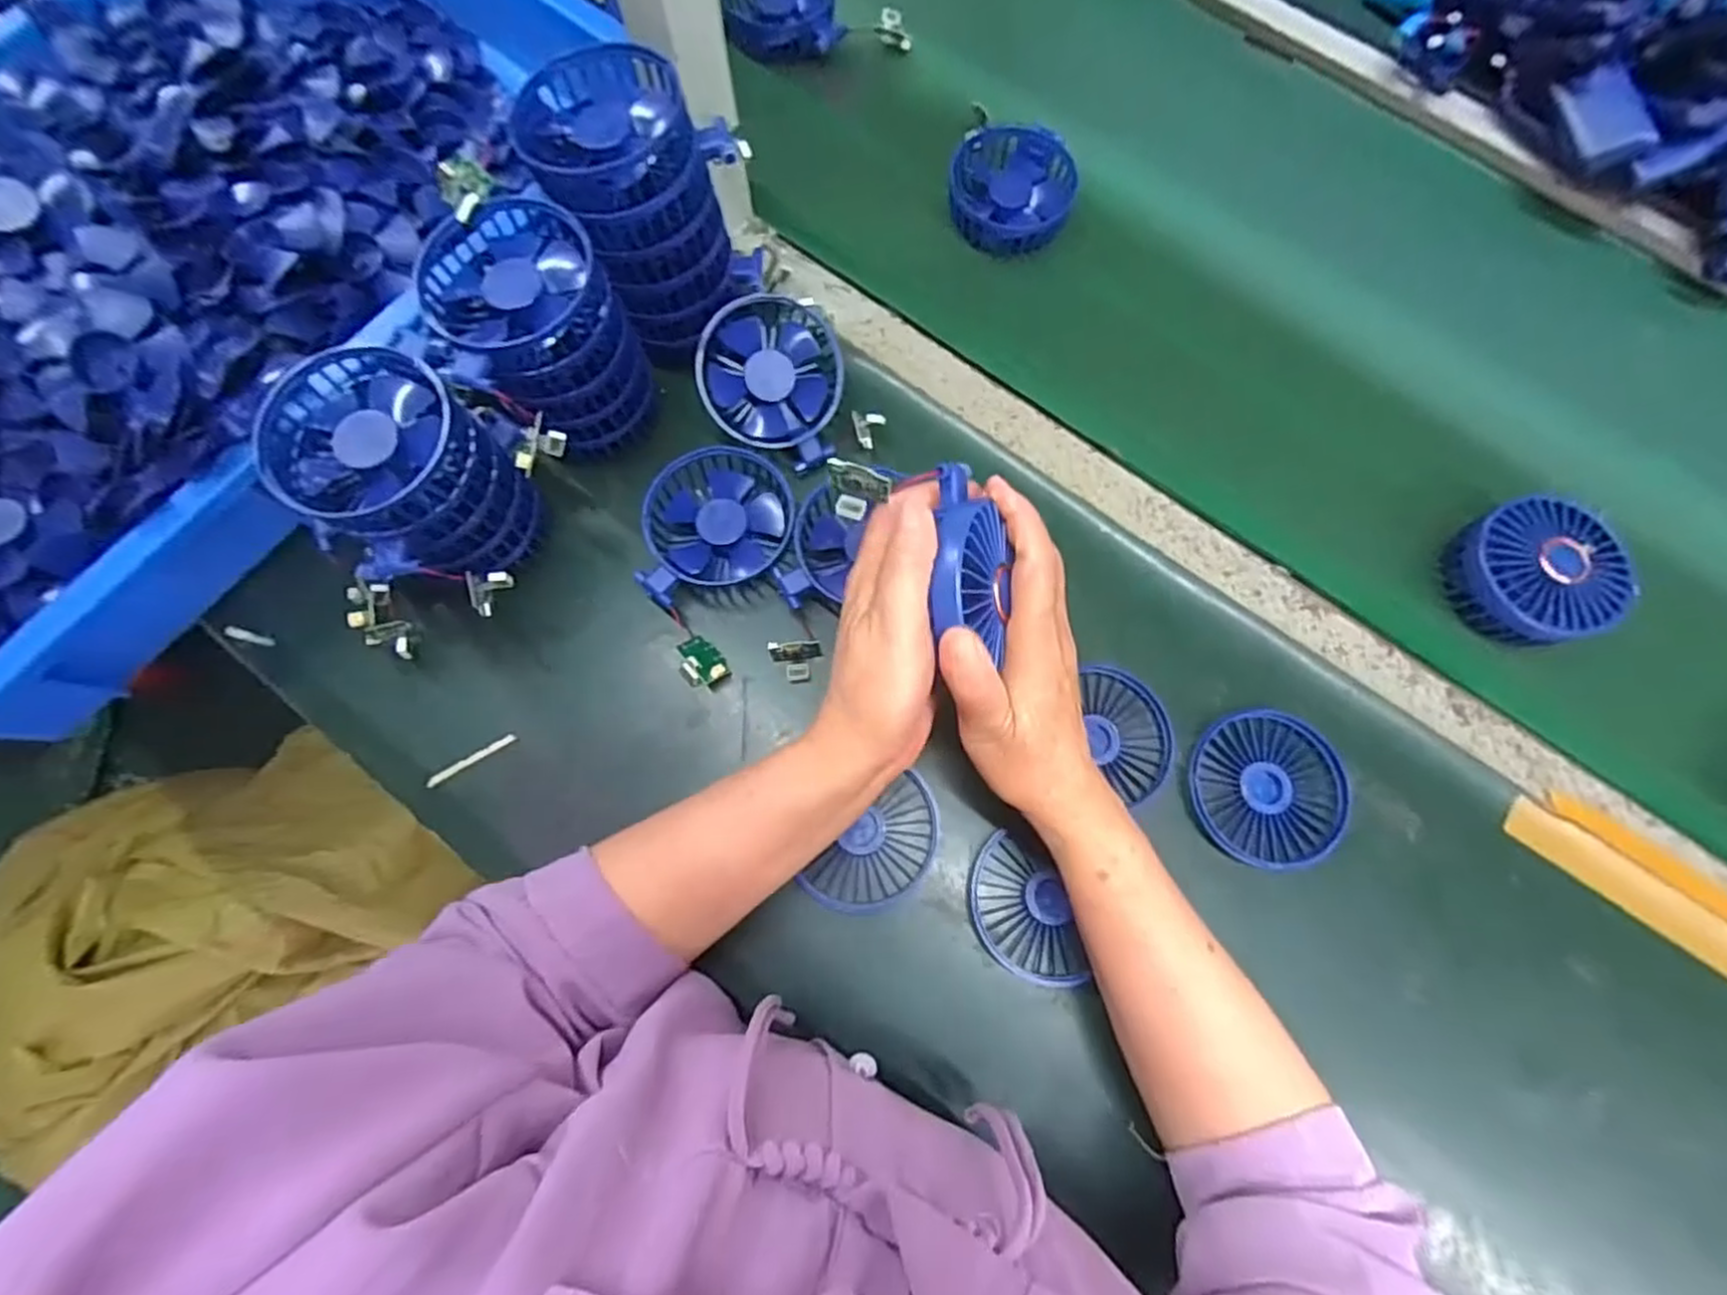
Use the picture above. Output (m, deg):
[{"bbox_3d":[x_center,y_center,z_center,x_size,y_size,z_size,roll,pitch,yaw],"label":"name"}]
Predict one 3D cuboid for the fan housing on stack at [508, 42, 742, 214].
[{"bbox_3d":[-0.134,-0.272,0.391,0.093,0.027,0.090,1,73,-2],"label":"fan housing on stack"}]

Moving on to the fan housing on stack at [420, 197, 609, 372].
[{"bbox_3d":[-0.184,-0.190,0.390,0.087,0.032,0.092,1,73,-2],"label":"fan housing on stack"}]

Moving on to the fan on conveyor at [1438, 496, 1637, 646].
[{"bbox_3d":[0.406,-0.044,0.449,0.082,0.042,0.087,-9,77,1],"label":"fan on conveyor"}]

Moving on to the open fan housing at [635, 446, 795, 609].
[{"bbox_3d":[-0.090,-0.076,0.461,0.090,0.034,0.090,-8,74,-4],"label":"open fan housing"}]

